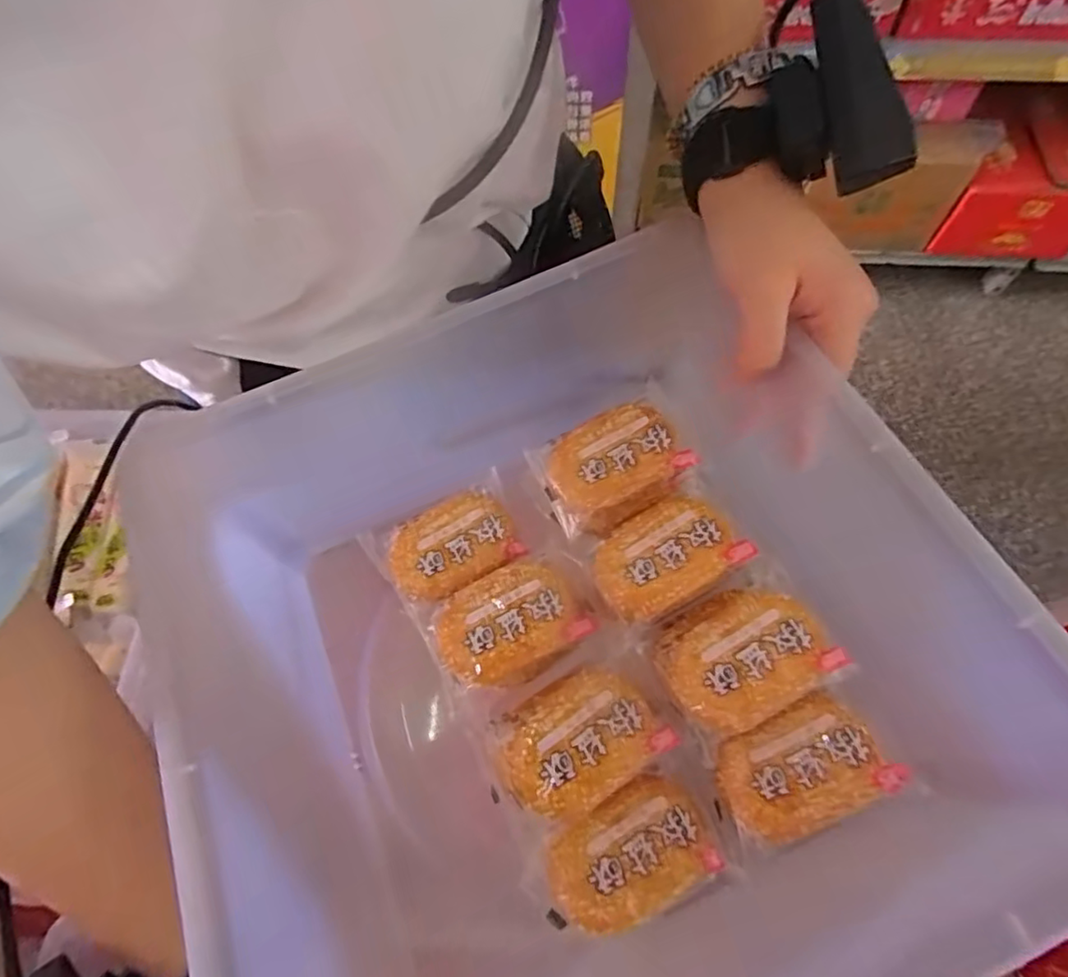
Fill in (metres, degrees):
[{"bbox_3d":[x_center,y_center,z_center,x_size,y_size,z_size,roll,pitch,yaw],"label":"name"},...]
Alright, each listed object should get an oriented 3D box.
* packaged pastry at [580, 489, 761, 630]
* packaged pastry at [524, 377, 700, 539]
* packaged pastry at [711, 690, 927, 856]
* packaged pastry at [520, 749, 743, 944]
[{"bbox_3d":[0.069,0.037,0.326,0.075,0.019,0.054,-30,67,-11],"label":"packaged pastry"},{"bbox_3d":[0.045,-0.016,0.355,0.087,0.021,0.055,-29,70,6],"label":"packaged pastry"},{"bbox_3d":[0.126,0.139,0.291,0.079,0.022,0.051,-35,49,4],"label":"packaged pastry"},{"bbox_3d":[0.045,0.171,0.287,0.097,0.027,0.052,-18,65,-6],"label":"packaged pastry"}]

